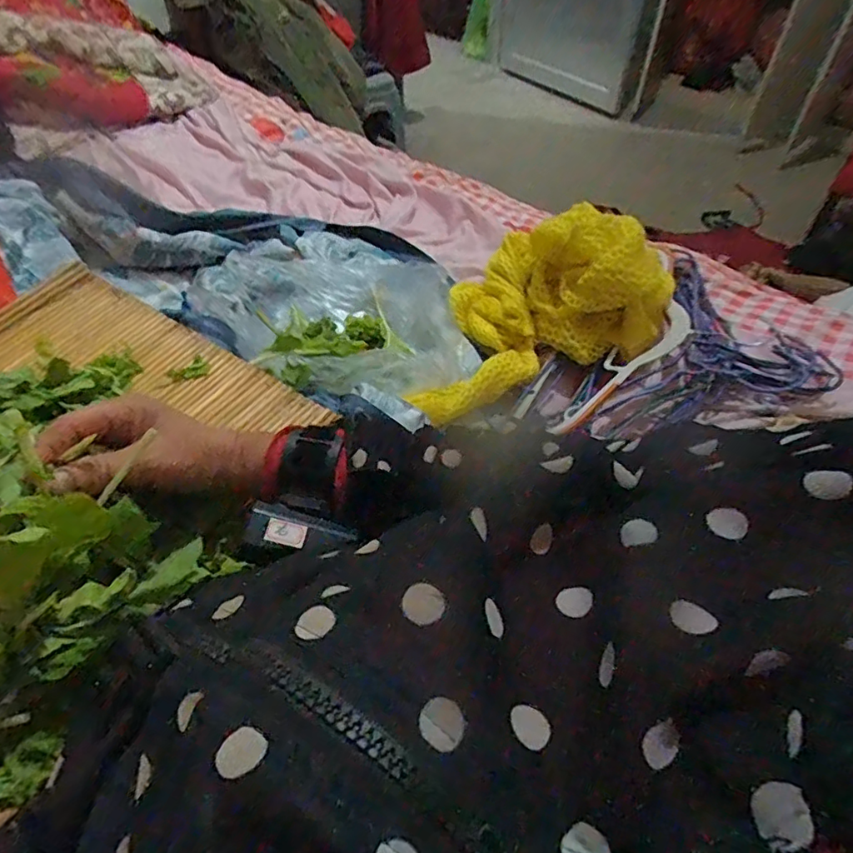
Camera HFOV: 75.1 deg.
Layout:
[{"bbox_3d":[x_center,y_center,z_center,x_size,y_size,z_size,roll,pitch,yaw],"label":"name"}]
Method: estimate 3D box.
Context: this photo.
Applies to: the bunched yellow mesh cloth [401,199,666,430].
[{"bbox_3d":[0.140,-0.129,0.595,0.237,0.124,0.281,15,50,11],"label":"bunched yellow mesh cloth"}]

